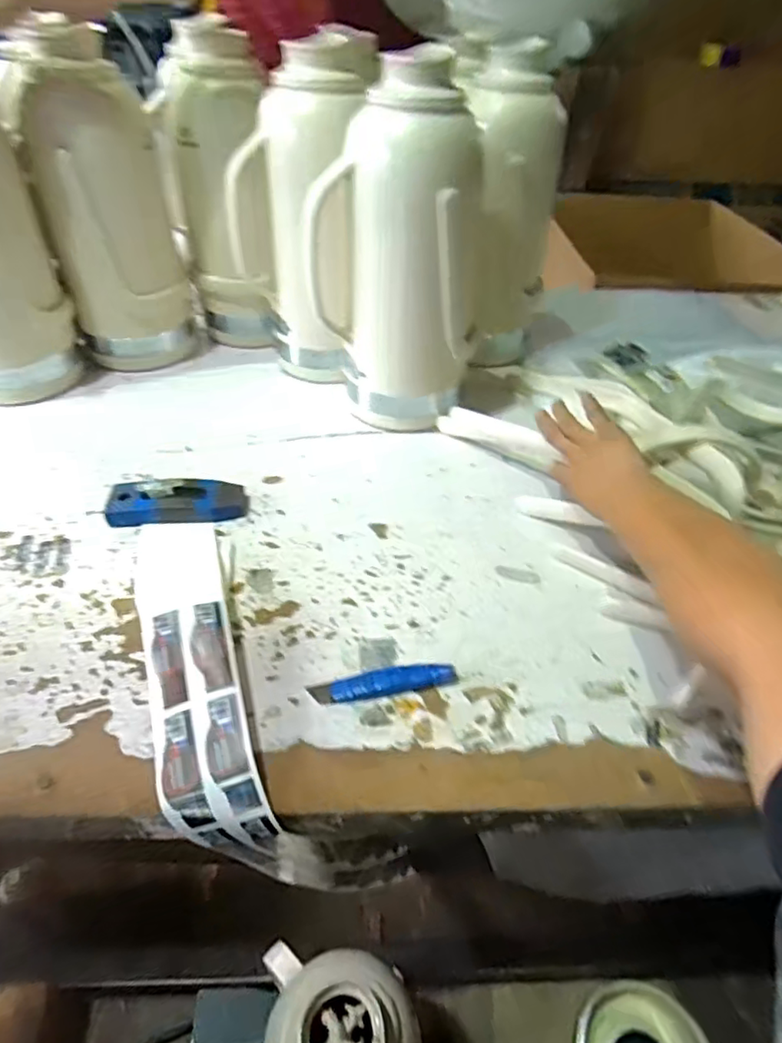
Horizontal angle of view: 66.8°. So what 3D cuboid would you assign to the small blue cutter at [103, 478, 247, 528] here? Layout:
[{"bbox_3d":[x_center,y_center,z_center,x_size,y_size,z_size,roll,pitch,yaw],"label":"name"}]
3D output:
[{"bbox_3d":[-0.227,-0.023,0.638,0.139,0.023,0.056,-6,42,-11],"label":"small blue cutter"}]

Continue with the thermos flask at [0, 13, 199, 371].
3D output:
[{"bbox_3d":[-0.376,-0.400,0.789,0.169,0.385,0.166,-15,44,-20],"label":"thermos flask"}]

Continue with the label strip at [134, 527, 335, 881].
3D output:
[{"bbox_3d":[-0.165,0.119,0.509,0.094,0.067,0.338,-15,44,-21],"label":"label strip"}]

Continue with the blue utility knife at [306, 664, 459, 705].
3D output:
[{"bbox_3d":[-0.005,0.130,0.484,0.117,0.016,0.021,-5,42,-11],"label":"blue utility knife"}]

